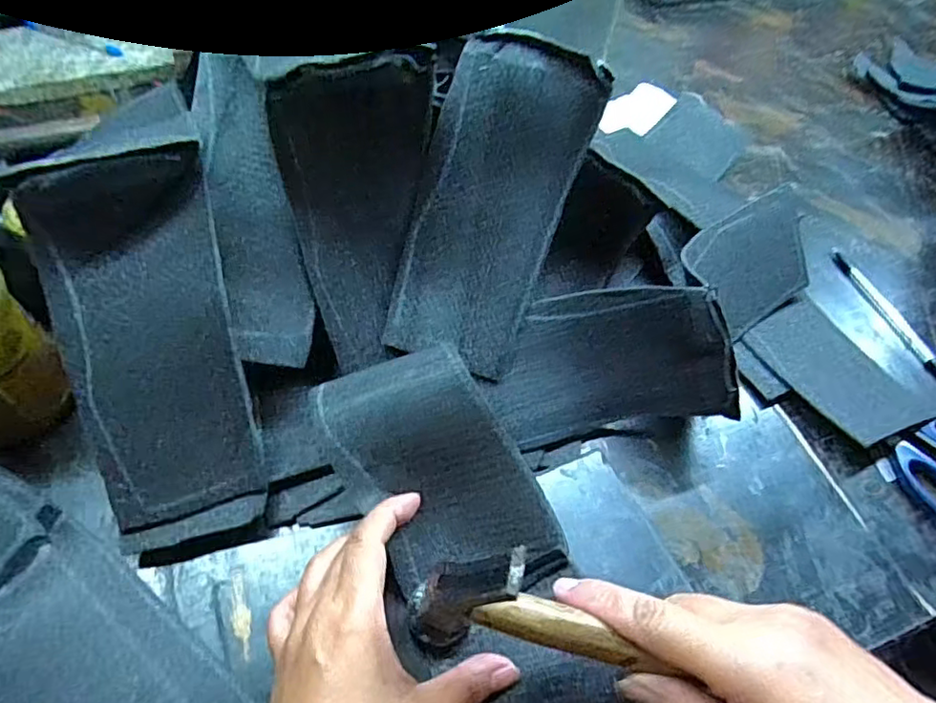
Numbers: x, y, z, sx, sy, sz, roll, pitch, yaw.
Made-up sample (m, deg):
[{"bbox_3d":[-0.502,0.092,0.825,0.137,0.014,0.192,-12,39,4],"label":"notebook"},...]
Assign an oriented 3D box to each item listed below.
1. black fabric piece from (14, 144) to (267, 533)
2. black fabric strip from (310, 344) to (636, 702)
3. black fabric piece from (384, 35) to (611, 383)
[{"bbox_3d":[-0.174,-0.002,0.336,0.084,0.199,0.014,-8,14,-10],"label":"black fabric piece"},{"bbox_3d":[0.019,0.151,0.310,0.096,0.044,0.328,-20,74,-18],"label":"black fabric strip"},{"bbox_3d":[0.018,-0.091,0.392,0.094,0.201,0.016,15,9,-10],"label":"black fabric piece"}]

